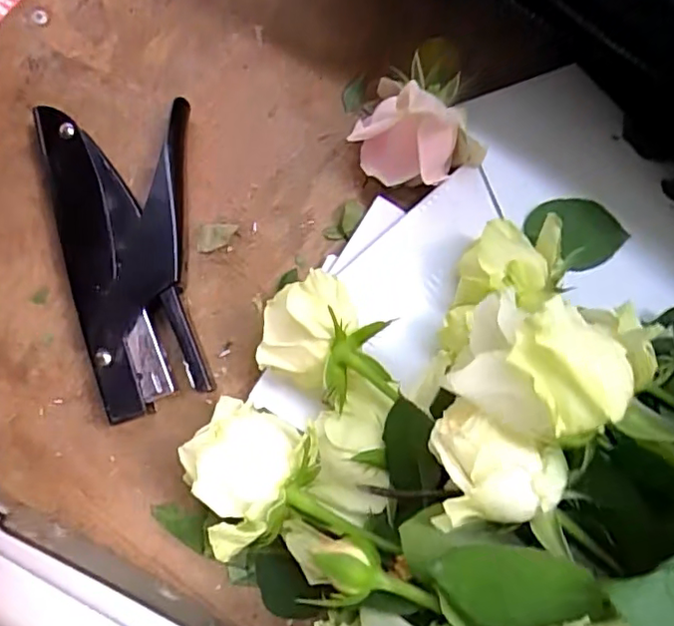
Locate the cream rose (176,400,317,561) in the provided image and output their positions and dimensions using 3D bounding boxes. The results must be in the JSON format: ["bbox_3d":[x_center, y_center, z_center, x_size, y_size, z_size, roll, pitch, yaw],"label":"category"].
[{"bbox_3d":[-0.042,0.070,0.271,0.053,0.048,0.061,34,81,1],"label":"cream rose"}]

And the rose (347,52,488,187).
[{"bbox_3d":[0.035,-0.091,0.293,0.055,0.055,0.060,-28,86,-7],"label":"rose"}]

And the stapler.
[{"bbox_3d":[-0.103,-0.024,0.294,0.070,0.032,0.146,-5,82,-5],"label":"stapler"}]

